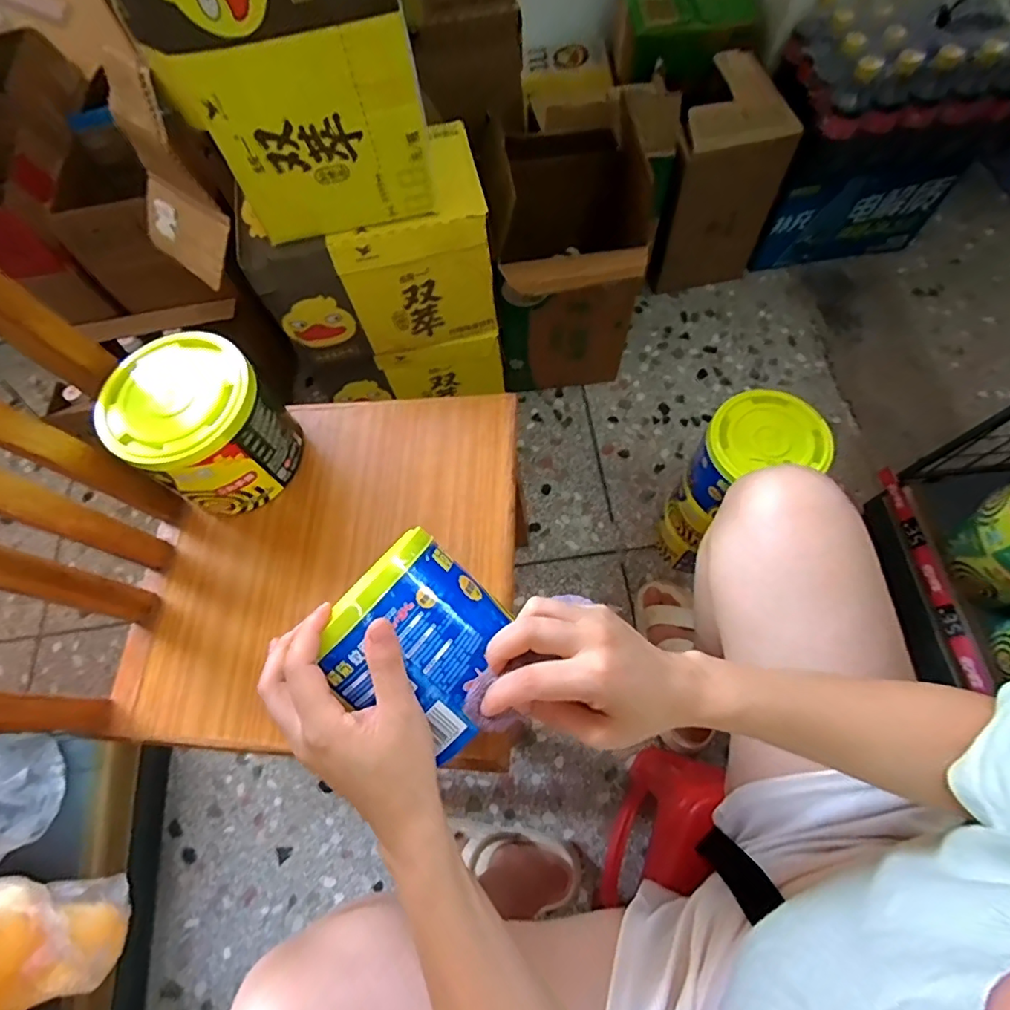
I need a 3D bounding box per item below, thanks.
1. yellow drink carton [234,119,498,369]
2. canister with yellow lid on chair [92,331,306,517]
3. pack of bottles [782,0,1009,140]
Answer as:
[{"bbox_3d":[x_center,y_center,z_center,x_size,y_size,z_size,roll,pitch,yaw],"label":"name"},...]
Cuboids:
[{"bbox_3d":[-0.187,-0.357,0.799,0.316,0.243,0.179,-14,68,-3],"label":"yellow drink carton"},{"bbox_3d":[-0.288,-0.075,0.516,0.132,0.120,0.127,-1,68,3],"label":"canister with yellow lid on chair"},{"bbox_3d":[0.676,-0.718,0.838,0.376,0.124,0.228,-12,68,-2],"label":"pack of bottles"}]

